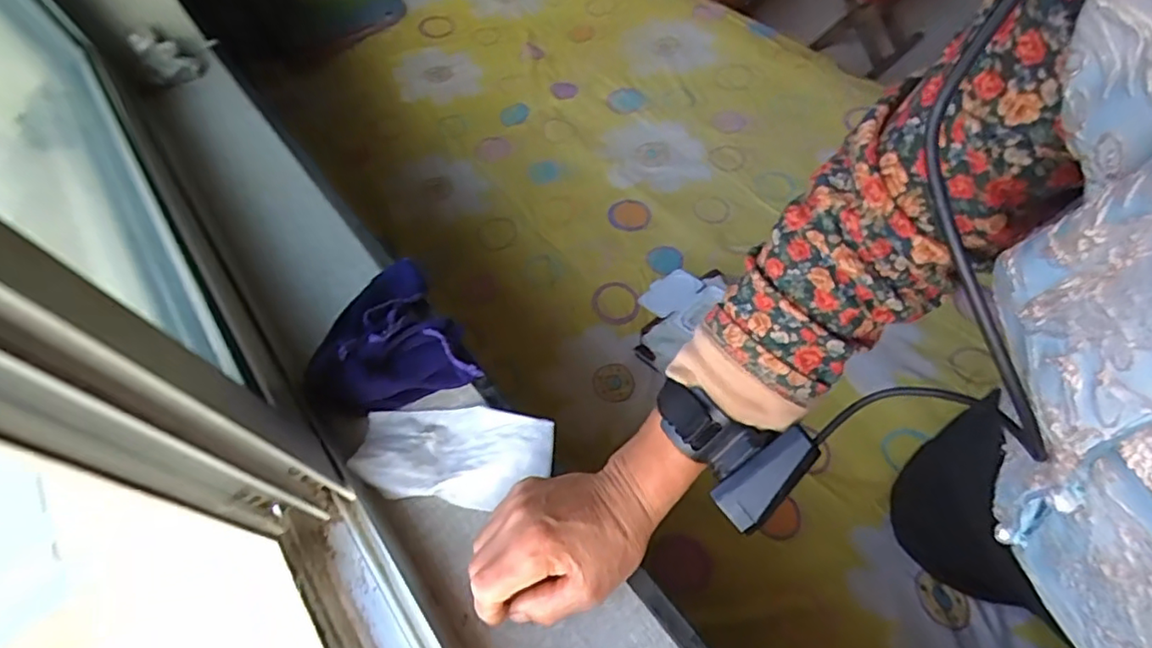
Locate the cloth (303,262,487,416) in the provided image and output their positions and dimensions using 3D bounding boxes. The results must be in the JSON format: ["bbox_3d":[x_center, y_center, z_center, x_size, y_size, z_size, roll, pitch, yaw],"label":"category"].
[{"bbox_3d":[-0.162,0.000,0.495,0.131,0.044,0.139,-20,57,-3],"label":"cloth"}]

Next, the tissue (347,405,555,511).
[{"bbox_3d":[-0.090,0.093,0.443,0.141,0.016,0.072,1,58,10],"label":"tissue"}]

